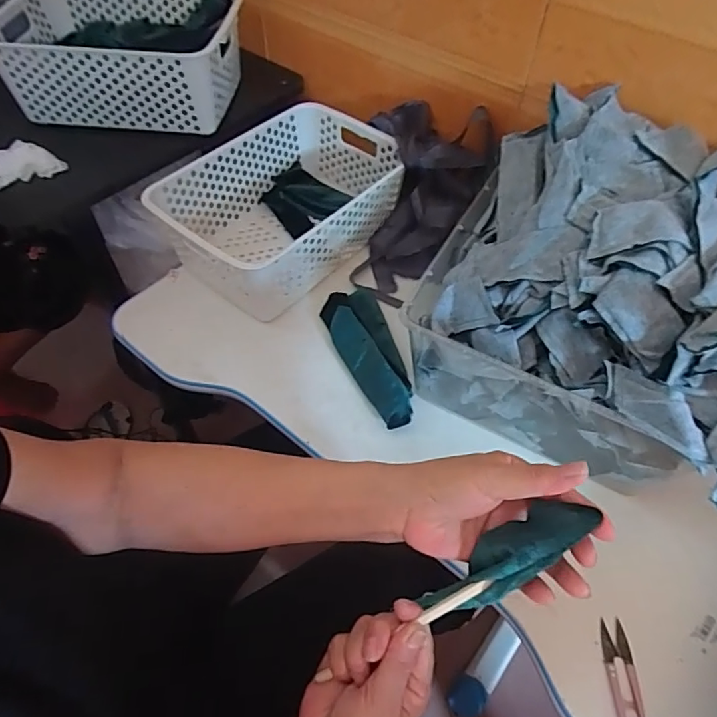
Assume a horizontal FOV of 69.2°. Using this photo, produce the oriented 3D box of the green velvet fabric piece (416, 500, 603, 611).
[{"bbox_3d":[0.093,0.137,0.345,0.131,0.023,0.034,-45,57,19],"label":"green velvet fabric piece"}]

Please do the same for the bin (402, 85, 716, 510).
[{"bbox_3d":[0.251,-0.064,0.514,0.331,0.210,0.311,30,61,20],"label":"bin"}]

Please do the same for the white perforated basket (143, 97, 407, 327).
[{"bbox_3d":[-0.095,-0.201,0.691,0.208,0.107,0.294,36,63,23],"label":"white perforated basket"}]

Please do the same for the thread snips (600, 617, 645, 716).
[{"bbox_3d":[0.218,0.270,0.424,0.024,0.011,0.099,1,55,1],"label":"thread snips"}]

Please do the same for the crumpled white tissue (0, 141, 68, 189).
[{"bbox_3d":[-0.439,-0.254,0.676,0.097,0.030,0.048,-17,57,-11],"label":"crumpled white tissue"}]

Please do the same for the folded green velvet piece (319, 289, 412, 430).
[{"bbox_3d":[0.014,-0.009,0.602,0.068,0.032,0.197,-16,57,-10],"label":"folded green velvet piece"}]

